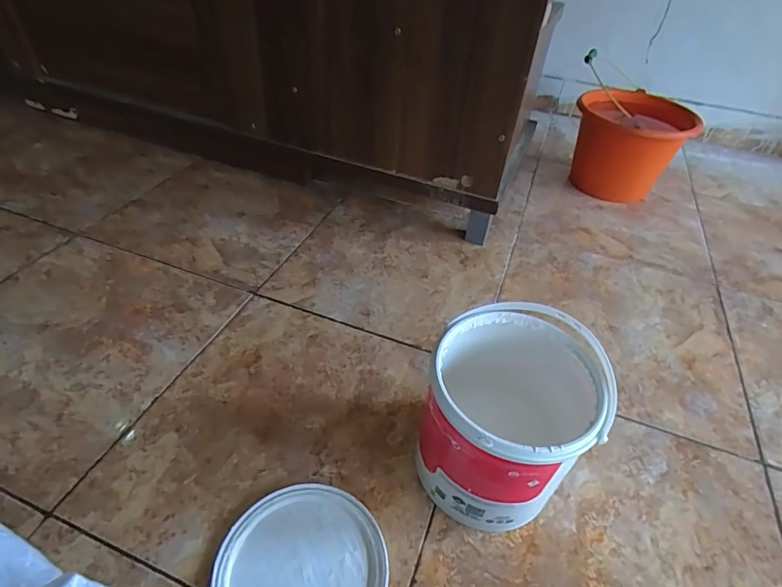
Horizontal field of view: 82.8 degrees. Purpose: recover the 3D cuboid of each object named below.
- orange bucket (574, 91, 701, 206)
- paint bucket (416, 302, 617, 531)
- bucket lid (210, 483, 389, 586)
[{"bbox_3d":[0.574,-0.360,1.103,0.236,0.198,0.309,31,49,26],"label":"orange bucket"},{"bbox_3d":[0.128,0.145,0.517,0.172,0.195,0.184,3,43,-2],"label":"paint bucket"},{"bbox_3d":[-0.095,0.294,0.470,0.172,0.011,0.174,3,43,-2],"label":"bucket lid"}]

